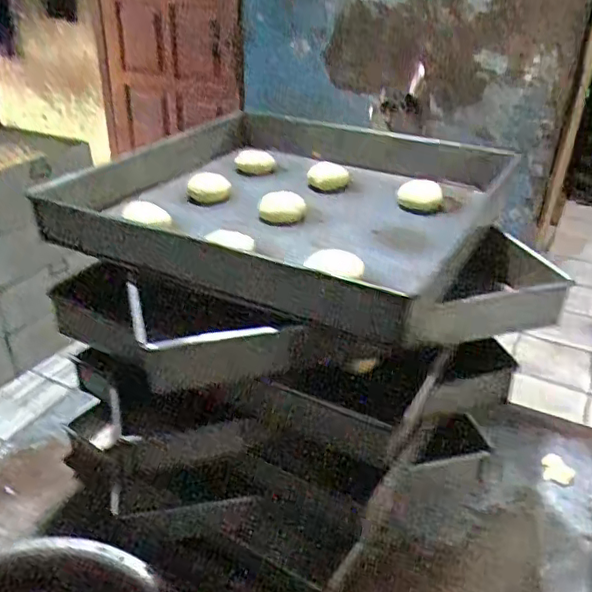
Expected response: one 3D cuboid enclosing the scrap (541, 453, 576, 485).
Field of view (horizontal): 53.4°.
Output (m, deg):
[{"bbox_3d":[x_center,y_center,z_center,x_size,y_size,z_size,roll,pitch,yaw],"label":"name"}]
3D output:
[{"bbox_3d":[0.387,0.254,0.870,0.046,0.008,0.050,1,29,-1],"label":"scrap"}]

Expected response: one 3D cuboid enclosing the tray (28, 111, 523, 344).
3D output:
[{"bbox_3d":[-0.004,-0.132,0.774,0.425,0.065,0.483,15,32,21],"label":"tray"}]

